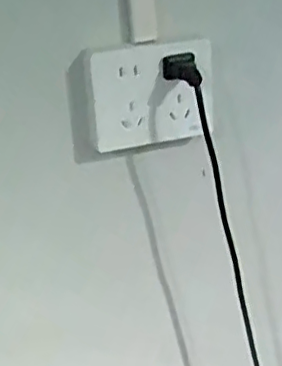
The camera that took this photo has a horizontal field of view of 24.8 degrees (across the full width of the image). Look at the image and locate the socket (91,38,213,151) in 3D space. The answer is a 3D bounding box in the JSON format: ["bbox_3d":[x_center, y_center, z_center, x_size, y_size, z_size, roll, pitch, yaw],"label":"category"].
[{"bbox_3d":[0.011,-0.074,0.539,0.104,0.092,0.036,-9,32,-10],"label":"socket"}]

